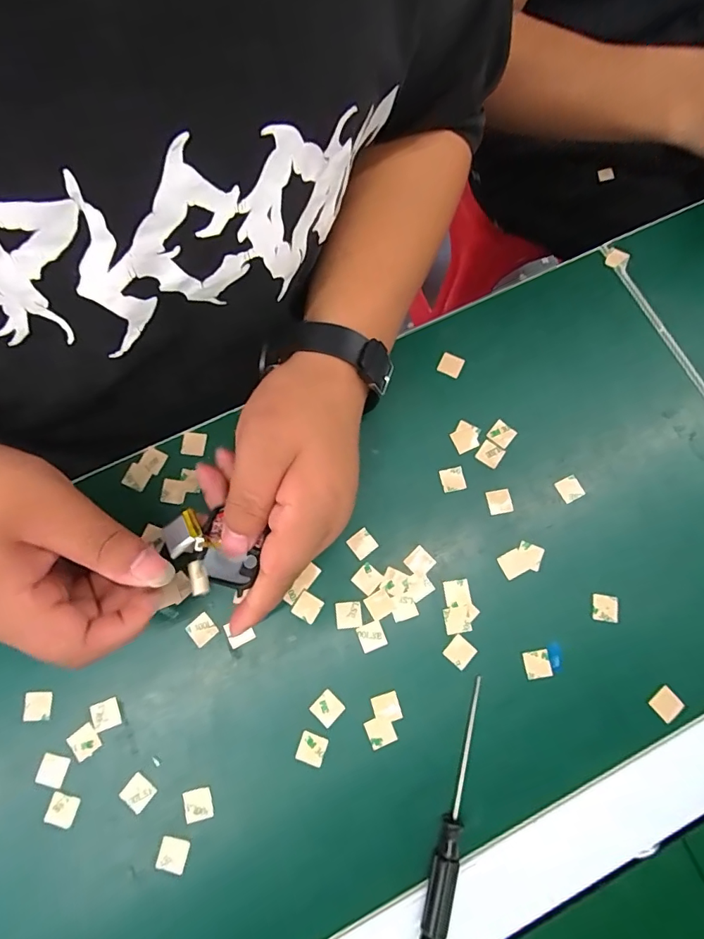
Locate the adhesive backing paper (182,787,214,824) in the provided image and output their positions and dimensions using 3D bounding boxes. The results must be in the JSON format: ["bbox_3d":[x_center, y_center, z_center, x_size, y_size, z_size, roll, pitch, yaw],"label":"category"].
[{"bbox_3d":[-0.086,0.188,0.264,0.016,0.004,0.016,-15,75,-3],"label":"adhesive backing paper"}]

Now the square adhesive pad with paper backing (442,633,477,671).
[{"bbox_3d":[0.065,0.110,0.283,0.016,0.004,0.016,42,79,9],"label":"square adhesive pad with paper backing"}]

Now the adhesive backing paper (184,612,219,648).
[{"bbox_3d":[-0.091,0.098,0.286,0.016,0.004,0.015,-41,79,-9],"label":"adhesive backing paper"}]

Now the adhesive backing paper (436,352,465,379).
[{"bbox_3d":[0.069,-0.074,0.329,0.015,0.004,0.015,25,77,5],"label":"adhesive backing paper"}]

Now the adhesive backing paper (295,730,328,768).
[{"bbox_3d":[-0.023,0.161,0.271,0.015,0.004,0.016,19,76,3],"label":"adhesive backing paper"}]

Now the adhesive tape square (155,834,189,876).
[{"bbox_3d":[-0.098,0.212,0.258,0.016,0.004,0.016,12,74,5],"label":"adhesive tape square"}]

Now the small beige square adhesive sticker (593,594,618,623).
[{"bbox_3d":[0.157,0.086,0.291,0.014,0.004,0.015,6,76,1],"label":"small beige square adhesive sticker"}]

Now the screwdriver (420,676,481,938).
[{"bbox_3d":[0.056,0.185,0.259,0.015,0.012,0.131,14,77,3],"label":"screwdriver"}]

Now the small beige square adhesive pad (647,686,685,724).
[{"bbox_3d":[0.186,0.140,0.279,0.016,0.004,0.015,-45,77,2],"label":"small beige square adhesive pad"}]

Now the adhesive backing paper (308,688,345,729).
[{"bbox_3d":[-0.015,0.141,0.277,0.016,0.004,0.016,-43,82,-8],"label":"adhesive backing paper"}]

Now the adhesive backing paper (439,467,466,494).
[{"bbox_3d":[0.066,0.006,0.309,0.015,0.004,0.015,-12,77,-4],"label":"adhesive backing paper"}]

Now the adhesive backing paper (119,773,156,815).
[{"bbox_3d":[-0.121,0.182,0.263,0.016,0.004,0.016,41,79,8],"label":"adhesive backing paper"}]

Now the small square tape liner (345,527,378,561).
[{"bbox_3d":[0.006,0.047,0.300,0.016,0.004,0.016,-35,80,-7],"label":"small square tape liner"}]

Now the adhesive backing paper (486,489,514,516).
[{"bbox_3d":[0.096,0.021,0.307,0.015,0.004,0.015,-12,79,1],"label":"adhesive backing paper"}]

